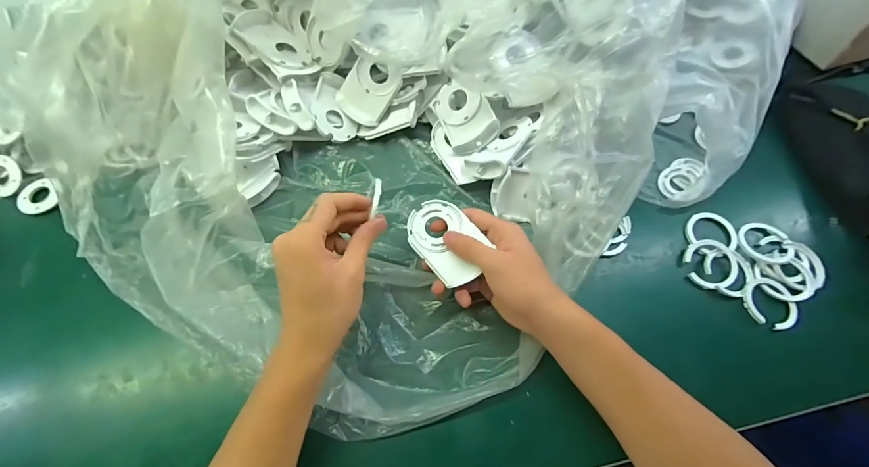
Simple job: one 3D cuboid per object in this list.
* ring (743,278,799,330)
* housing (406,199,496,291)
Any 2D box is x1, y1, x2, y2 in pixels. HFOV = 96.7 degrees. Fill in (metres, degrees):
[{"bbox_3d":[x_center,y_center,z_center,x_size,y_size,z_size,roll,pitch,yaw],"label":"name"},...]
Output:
[{"bbox_3d":[0.330,0.069,0.382,0.049,0.010,0.049,0,65,-1],"label":"ring"},{"bbox_3d":[0.012,0.005,0.355,0.057,0.007,0.080,-40,72,-18],"label":"housing"}]

